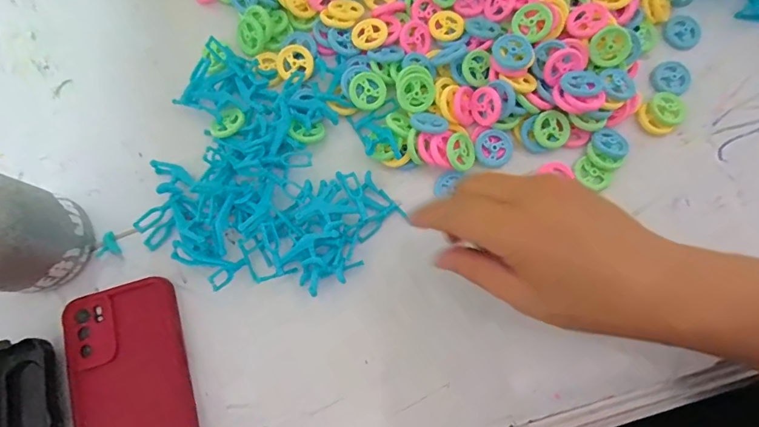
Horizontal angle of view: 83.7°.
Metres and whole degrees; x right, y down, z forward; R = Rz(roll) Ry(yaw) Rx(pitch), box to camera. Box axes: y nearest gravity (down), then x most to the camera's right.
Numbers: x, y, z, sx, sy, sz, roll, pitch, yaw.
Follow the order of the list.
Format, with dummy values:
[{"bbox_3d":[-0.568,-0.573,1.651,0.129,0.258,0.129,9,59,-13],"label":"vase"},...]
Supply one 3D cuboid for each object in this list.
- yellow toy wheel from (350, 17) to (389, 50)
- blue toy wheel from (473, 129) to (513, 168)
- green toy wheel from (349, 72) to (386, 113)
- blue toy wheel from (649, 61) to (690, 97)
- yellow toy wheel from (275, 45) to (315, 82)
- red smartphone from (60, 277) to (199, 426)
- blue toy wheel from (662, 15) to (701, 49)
[{"bbox_3d":[-0.008,-0.149,0.347,0.029,0.005,0.030,0,77,0],"label":"yellow toy wheel"},{"bbox_3d":[0.090,-0.052,0.335,0.028,0.007,0.029,0,77,0],"label":"blue toy wheel"},{"bbox_3d":[-0.009,-0.097,0.334,0.028,0.005,0.029,0,77,0],"label":"green toy wheel"},{"bbox_3d":[0.244,-0.113,0.356,0.031,0.006,0.031,0,77,0],"label":"blue toy wheel"},{"bbox_3d":[-0.069,-0.123,0.348,0.029,0.004,0.033,-34,89,3],"label":"yellow toy wheel"},{"bbox_3d":[-0.171,0.130,0.295,0.074,0.013,0.159,-16,77,-3],"label":"red smartphone"},{"bbox_3d":[0.262,-0.156,0.367,0.030,0.005,0.030,0,77,0],"label":"blue toy wheel"}]

